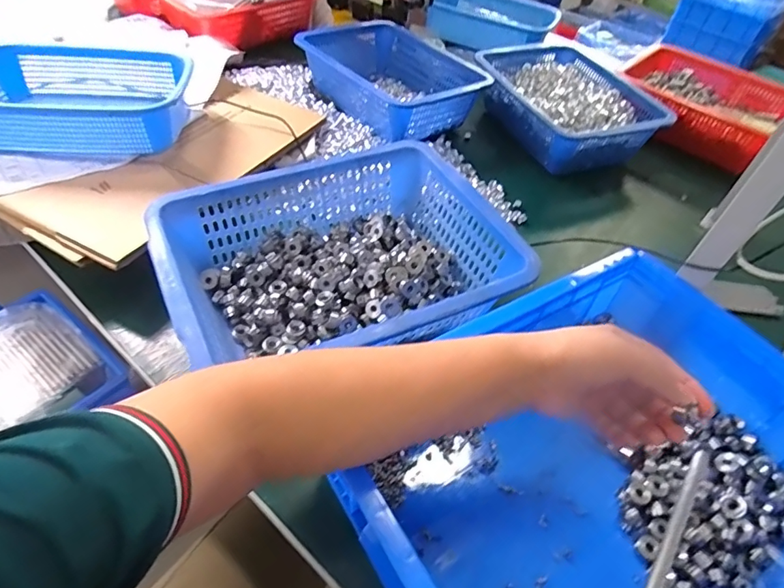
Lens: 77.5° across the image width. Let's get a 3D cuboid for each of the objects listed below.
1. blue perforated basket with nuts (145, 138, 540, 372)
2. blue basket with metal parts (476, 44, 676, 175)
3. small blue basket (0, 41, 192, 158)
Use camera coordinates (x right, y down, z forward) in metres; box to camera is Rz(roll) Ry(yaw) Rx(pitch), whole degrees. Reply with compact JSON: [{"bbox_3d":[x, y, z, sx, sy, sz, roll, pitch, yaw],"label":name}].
[{"bbox_3d":[-0.055,-0.031,0.550,0.355,0.095,0.275,-19,54,-22],"label":"blue perforated basket with nuts"},{"bbox_3d":[0.307,-0.341,0.881,0.241,0.082,0.312,-14,52,-18],"label":"blue basket with metal parts"},{"bbox_3d":[-0.434,-0.271,0.677,0.291,0.081,0.203,-3,50,-9],"label":"small blue basket"}]

